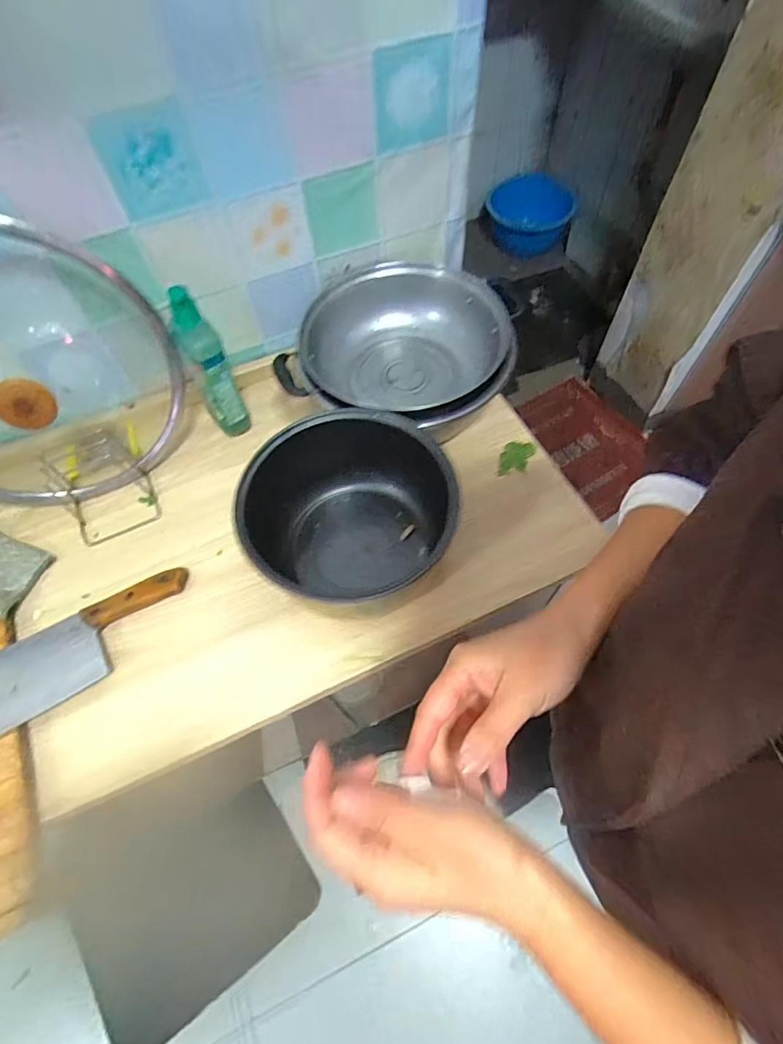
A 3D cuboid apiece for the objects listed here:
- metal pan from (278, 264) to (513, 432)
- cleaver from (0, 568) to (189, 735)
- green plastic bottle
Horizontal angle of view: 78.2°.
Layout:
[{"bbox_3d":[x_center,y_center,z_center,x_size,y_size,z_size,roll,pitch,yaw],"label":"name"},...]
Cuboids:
[{"bbox_3d":[0.019,-0.227,0.653,0.270,0.095,0.262,-1,61,2],"label":"metal pan"},{"bbox_3d":[-0.369,0.151,0.539,0.297,0.017,0.092,-32,65,-14],"label":"cleaver"},{"bbox_3d":[-0.229,-0.193,0.610,0.047,0.197,0.051,-27,64,-12],"label":"green plastic bottle"}]

